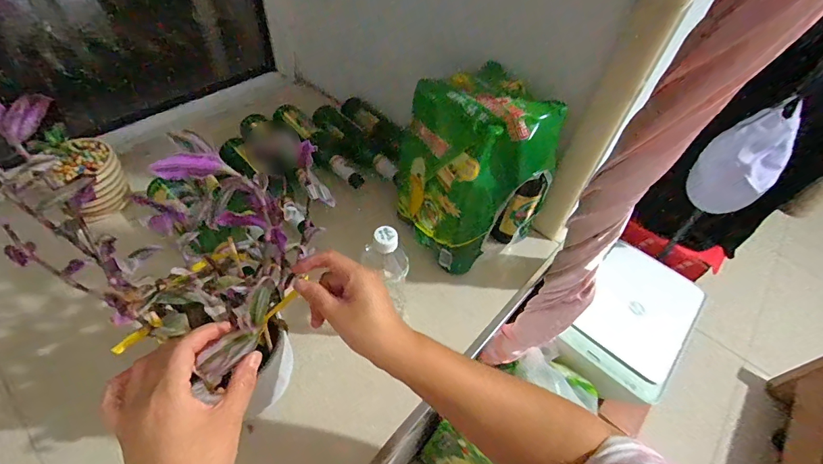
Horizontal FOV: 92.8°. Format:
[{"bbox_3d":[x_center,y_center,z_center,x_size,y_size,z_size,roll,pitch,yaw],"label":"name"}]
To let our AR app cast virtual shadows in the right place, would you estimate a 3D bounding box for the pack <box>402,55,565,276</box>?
[{"bbox_3d":[0.105,-0.110,0.671,0.180,0.272,0.204,-26,58,-25],"label":"pack"}]

